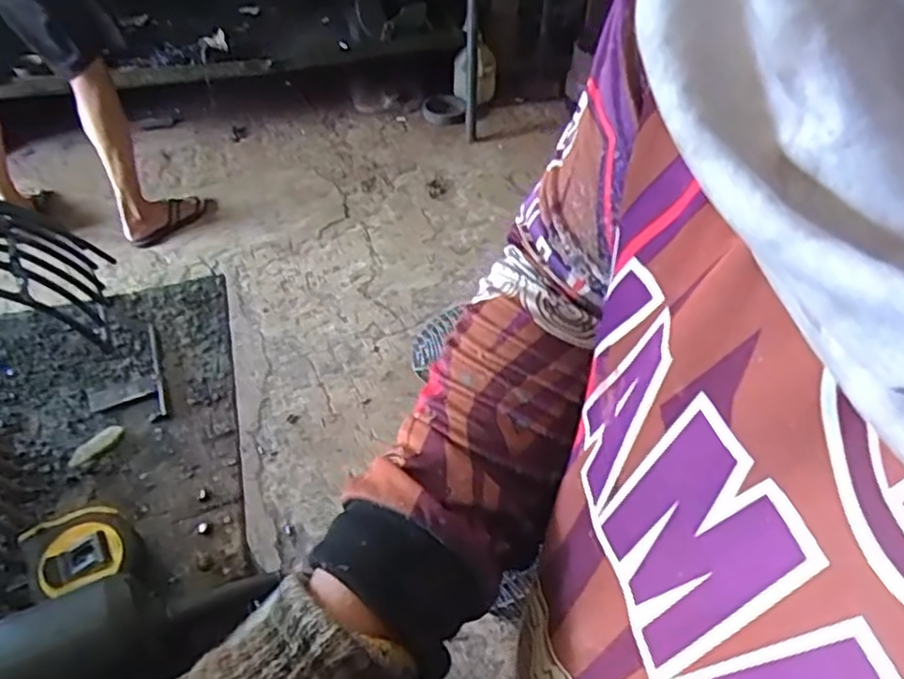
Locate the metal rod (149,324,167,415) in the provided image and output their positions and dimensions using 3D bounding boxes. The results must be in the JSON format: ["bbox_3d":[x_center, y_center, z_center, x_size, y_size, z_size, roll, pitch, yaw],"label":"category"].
[{"bbox_3d":[-0.202,0.016,0.477,0.004,0.004,0.085,-15,47,-16],"label":"metal rod"}]

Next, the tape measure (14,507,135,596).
[{"bbox_3d":[-0.197,0.116,0.376,0.048,0.028,0.050,-29,53,-27],"label":"tape measure"}]

